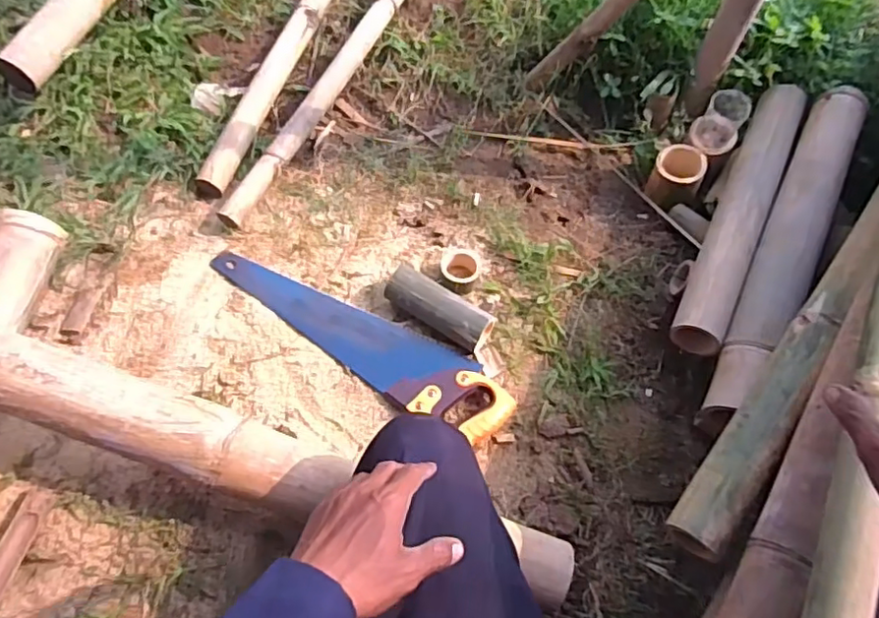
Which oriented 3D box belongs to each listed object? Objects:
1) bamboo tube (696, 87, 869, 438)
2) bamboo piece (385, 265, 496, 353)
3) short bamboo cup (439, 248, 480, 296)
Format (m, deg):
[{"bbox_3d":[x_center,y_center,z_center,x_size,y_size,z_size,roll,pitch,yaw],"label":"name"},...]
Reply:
[{"bbox_3d":[0.526,-0.104,0.912,0.089,0.082,0.619,27,63,11],"label":"bamboo tube"},{"bbox_3d":[0.001,-0.005,0.927,0.167,0.065,0.065,31,63,13],"label":"bamboo piece"},{"bbox_3d":[0.034,-0.063,0.995,0.063,0.035,0.066,2,61,-3],"label":"short bamboo cup"}]

